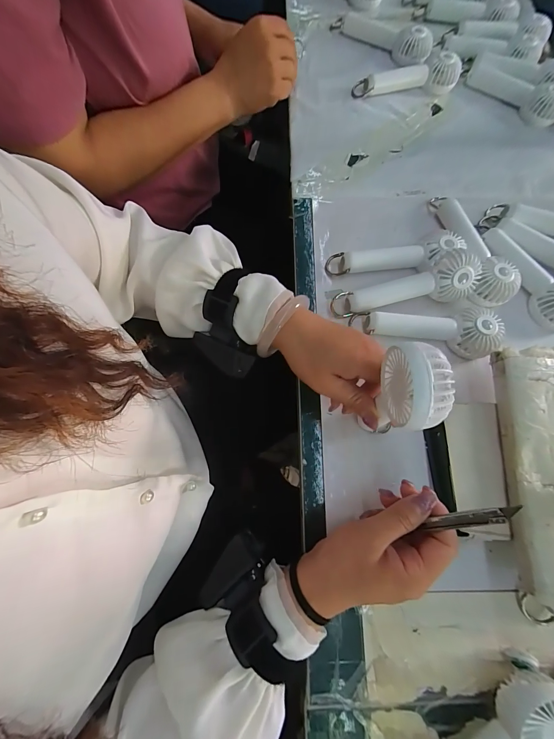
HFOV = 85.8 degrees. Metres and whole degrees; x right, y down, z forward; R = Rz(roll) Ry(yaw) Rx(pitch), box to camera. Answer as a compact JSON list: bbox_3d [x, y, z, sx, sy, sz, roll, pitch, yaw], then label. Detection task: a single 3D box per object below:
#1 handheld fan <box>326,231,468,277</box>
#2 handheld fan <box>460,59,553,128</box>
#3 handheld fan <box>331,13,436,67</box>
[{"bbox_3d":[0.141,-0.133,0.354,0.159,0.033,0.050,-7,74,-3],"label":"handheld fan"},{"bbox_3d":[0.355,-0.421,0.447,0.156,0.032,0.041,40,77,10],"label":"handheld fan"},{"bbox_3d":[0.167,-0.539,0.474,0.161,0.032,0.039,32,76,8],"label":"handheld fan"}]

